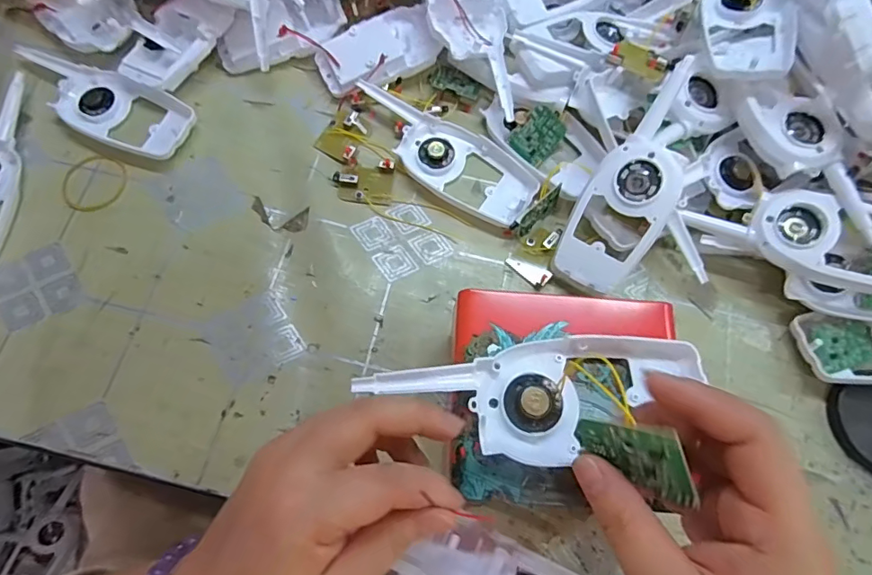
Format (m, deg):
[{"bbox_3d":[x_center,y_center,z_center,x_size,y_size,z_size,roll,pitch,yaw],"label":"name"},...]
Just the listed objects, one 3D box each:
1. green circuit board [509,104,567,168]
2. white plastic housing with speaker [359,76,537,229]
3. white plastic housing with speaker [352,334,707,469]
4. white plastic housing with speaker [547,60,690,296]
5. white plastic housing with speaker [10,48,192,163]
[{"bbox_3d":[0.082,-0.120,0.404,0.032,0.004,0.040,38,96,-15],"label":"green circuit board"},{"bbox_3d":[0.004,-0.107,0.400,0.159,0.014,0.057,34,74,9],"label":"white plastic housing with speaker"},{"bbox_3d":[0.051,0.056,0.249,0.168,0.015,0.057,-7,72,-7],"label":"white plastic housing with speaker"},{"bbox_3d":[0.138,-0.073,0.349,0.058,0.017,0.163,26,97,7],"label":"white plastic housing with speaker"},{"bbox_3d":[-0.269,-0.148,0.406,0.155,0.020,0.055,26,73,7],"label":"white plastic housing with speaker"}]

